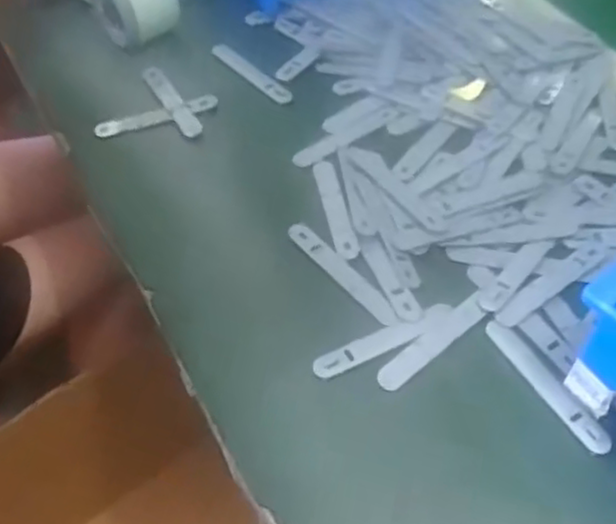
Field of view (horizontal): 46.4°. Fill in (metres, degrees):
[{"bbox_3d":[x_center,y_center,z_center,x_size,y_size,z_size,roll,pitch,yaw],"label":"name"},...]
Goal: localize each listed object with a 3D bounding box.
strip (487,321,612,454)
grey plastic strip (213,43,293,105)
[{"bbox_3d":[0.135,0.069,0.408,0.017,0.004,0.092,-26,57,-20],"label":"strip"},{"bbox_3d":[-0.047,-0.153,0.581,0.017,0.004,0.092,-36,61,-26],"label":"grey plastic strip"}]

